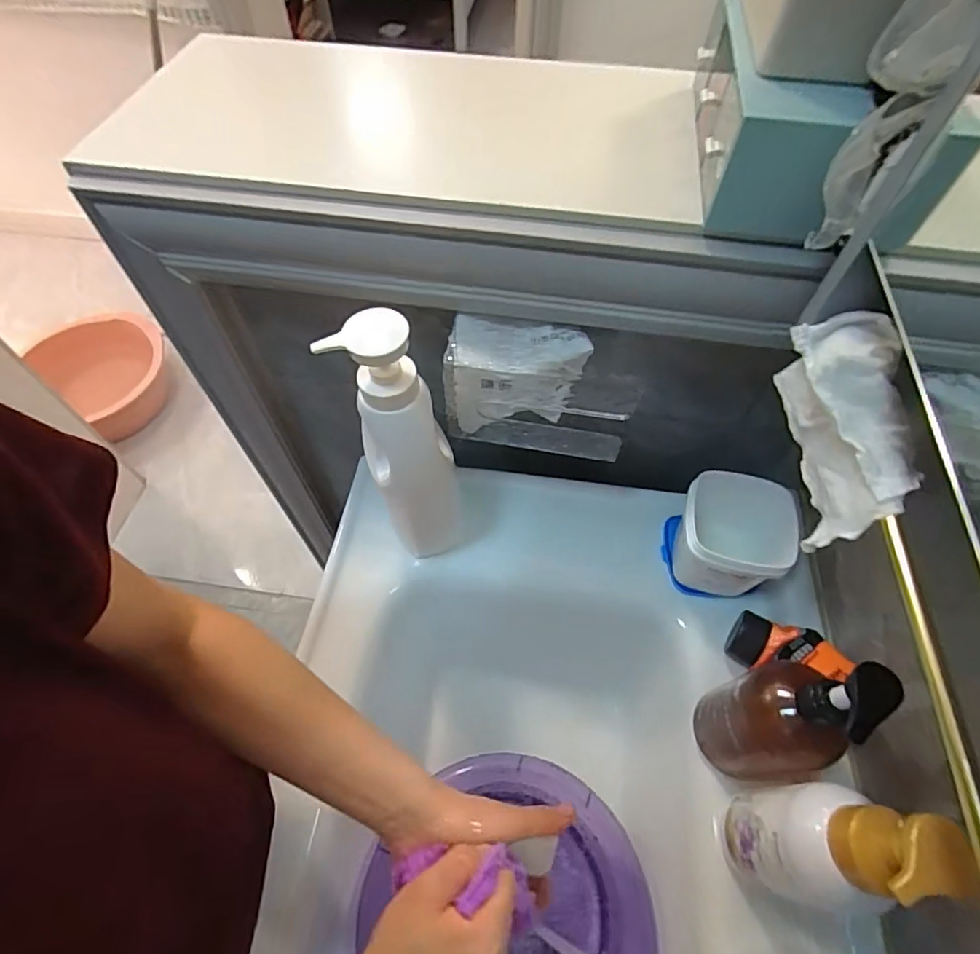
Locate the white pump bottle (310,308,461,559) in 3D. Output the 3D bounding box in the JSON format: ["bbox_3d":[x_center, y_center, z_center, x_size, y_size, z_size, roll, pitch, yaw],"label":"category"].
[{"bbox_3d":[-0.072,-0.026,0.468,0.073,0.269,0.057,23,61,14],"label":"white pump bottle"}]

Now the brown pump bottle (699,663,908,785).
[{"bbox_3d":[0.215,0.180,0.402,0.060,0.191,0.072,-4,58,-3],"label":"brown pump bottle"}]

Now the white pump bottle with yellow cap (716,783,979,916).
[{"bbox_3d":[0.216,0.242,0.350,0.056,0.181,0.072,-2,58,-2],"label":"white pump bottle with yellow cap"}]

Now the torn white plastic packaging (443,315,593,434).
[{"bbox_3d":[0.023,-0.089,0.496,0.119,0.084,0.055,7,58,4],"label":"torn white plastic packaging"}]

